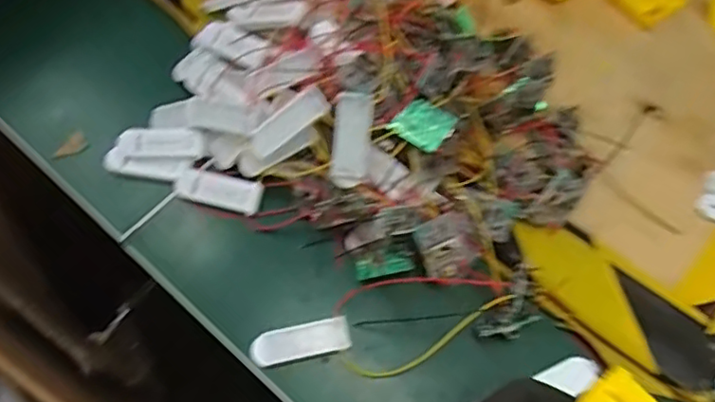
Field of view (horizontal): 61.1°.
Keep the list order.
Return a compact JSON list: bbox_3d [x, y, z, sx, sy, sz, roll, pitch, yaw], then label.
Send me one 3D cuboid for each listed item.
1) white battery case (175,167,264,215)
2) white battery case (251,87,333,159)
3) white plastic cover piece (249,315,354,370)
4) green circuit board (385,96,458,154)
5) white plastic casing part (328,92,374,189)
[{"bbox_3d":[-0.095,-0.006,0.418,0.058,0.011,0.021,14,64,3],"label":"white battery case"},{"bbox_3d":[-0.045,-0.050,0.388,0.057,0.009,0.020,-36,71,12],"label":"white battery case"},{"bbox_3d":[-0.035,0.088,0.375,0.060,0.010,0.020,-12,66,-9],"label":"white plastic cover piece"},{"bbox_3d":[0.040,-0.047,0.372,0.034,0.004,0.029,33,75,21],"label":"green circuit board"},{"bbox_3d":[-0.004,-0.036,0.372,0.022,0.008,0.058,7,102,3],"label":"white plastic casing part"}]

